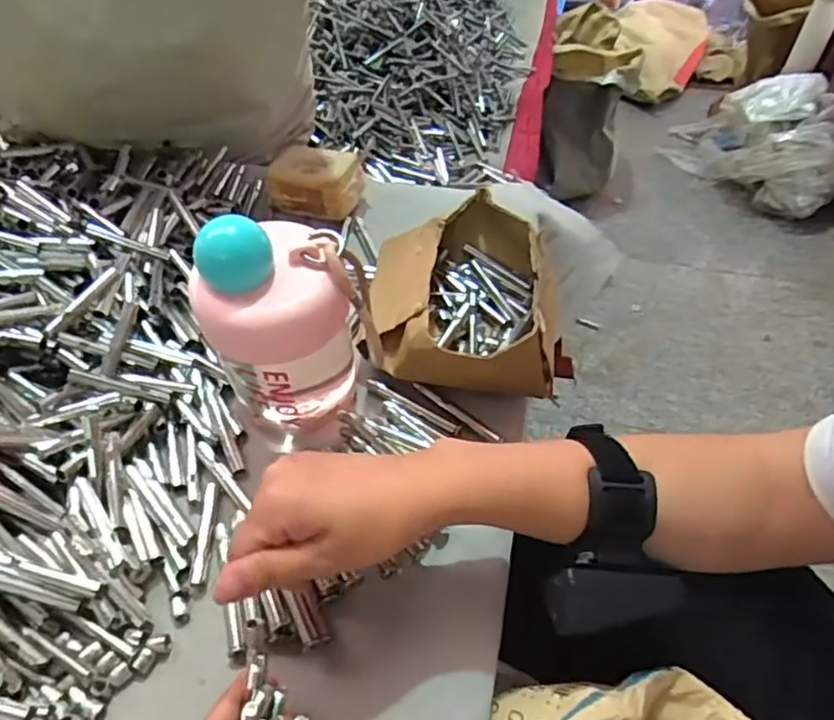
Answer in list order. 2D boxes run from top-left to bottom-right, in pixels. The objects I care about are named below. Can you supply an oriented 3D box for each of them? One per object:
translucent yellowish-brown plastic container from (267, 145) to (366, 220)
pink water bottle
[{"bbox_3d":[-0.094,-0.166,0.583,0.086,0.037,0.061,21,53,16],"label":"translucent yellowish-brown plastic container"},{"bbox_3d":[-0.083,-0.016,0.402,0.092,0.151,0.078,-16,52,-13],"label":"pink water bottle"}]

